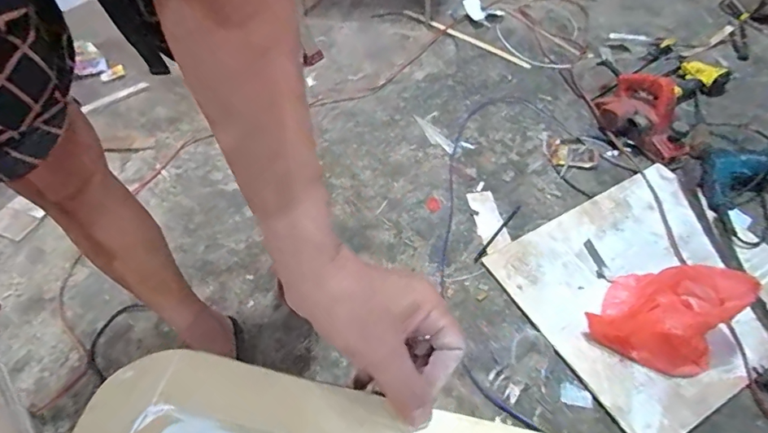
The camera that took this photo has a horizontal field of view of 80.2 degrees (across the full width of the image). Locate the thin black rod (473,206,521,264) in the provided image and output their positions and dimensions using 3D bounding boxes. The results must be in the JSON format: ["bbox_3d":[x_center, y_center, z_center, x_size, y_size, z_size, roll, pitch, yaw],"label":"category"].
[{"bbox_3d":[0.252,0.035,1.004,0.016,0.012,0.201,30,58,24],"label":"thin black rod"}]

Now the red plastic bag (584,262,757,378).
[{"bbox_3d":[0.489,0.165,0.788,0.190,0.142,0.170,36,61,27],"label":"red plastic bag"}]

